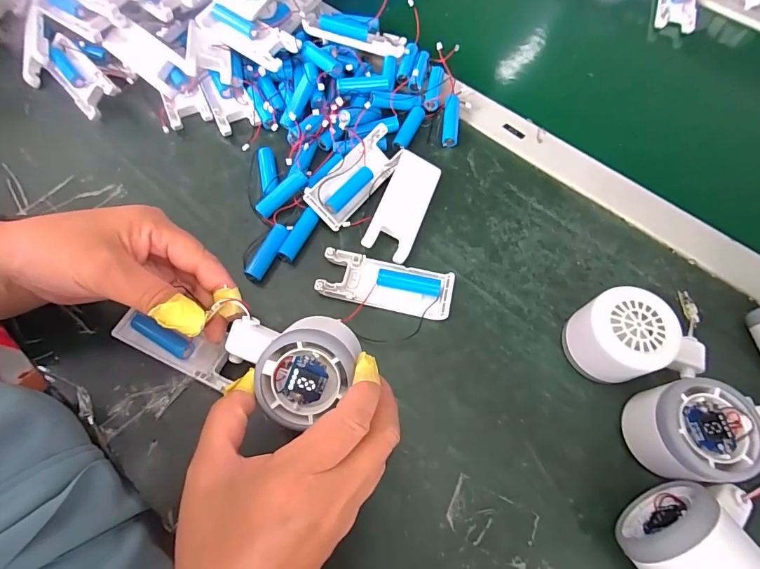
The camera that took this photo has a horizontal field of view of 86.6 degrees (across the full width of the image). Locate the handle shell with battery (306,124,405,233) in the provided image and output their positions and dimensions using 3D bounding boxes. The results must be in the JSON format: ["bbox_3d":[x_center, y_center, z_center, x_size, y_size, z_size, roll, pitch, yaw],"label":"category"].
[{"bbox_3d":[-0.022,-0.094,0.358,0.038,0.021,0.098,44,72,-5],"label":"handle shell with battery"}]

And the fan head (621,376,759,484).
[{"bbox_3d":[0.199,0.095,0.263,0.066,0.054,0.059,-7,66,-6],"label":"fan head"}]

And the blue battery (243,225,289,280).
[{"bbox_3d":[-0.091,-0.026,0.331,0.015,0.015,0.049,21,66,7],"label":"blue battery"}]

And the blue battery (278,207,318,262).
[{"bbox_3d":[-0.069,-0.041,0.340,0.013,0.011,0.047,27,67,10],"label":"blue battery"}]

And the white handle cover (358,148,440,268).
[{"bbox_3d":[0.020,-0.070,0.350,0.039,0.019,0.101,21,66,7],"label":"white handle cover"}]

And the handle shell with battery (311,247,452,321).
[{"bbox_3d":[0.005,-0.001,0.322,0.105,0.015,0.039,12,65,3],"label":"handle shell with battery"}]

